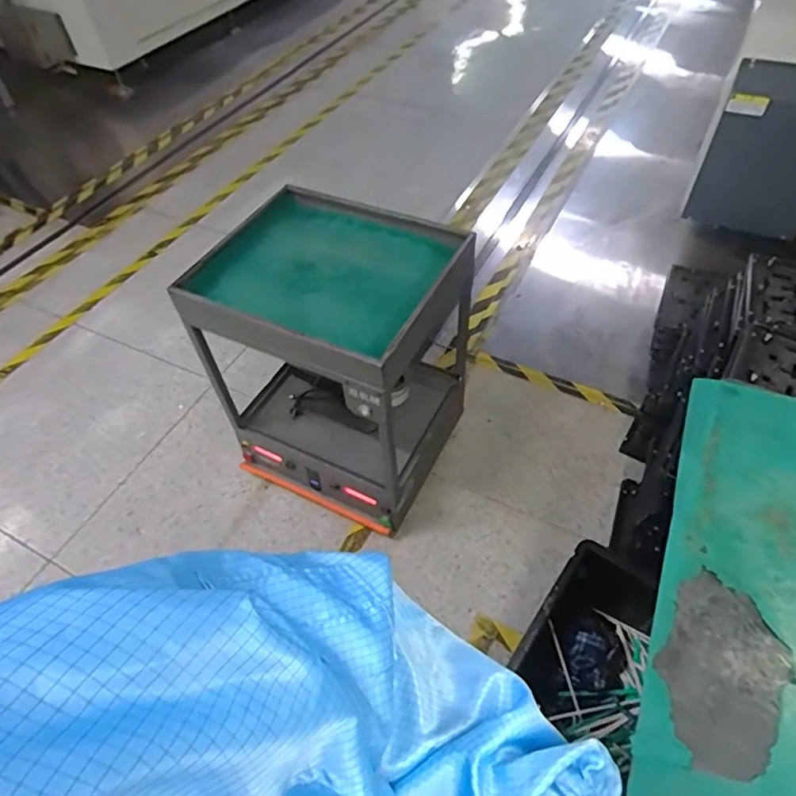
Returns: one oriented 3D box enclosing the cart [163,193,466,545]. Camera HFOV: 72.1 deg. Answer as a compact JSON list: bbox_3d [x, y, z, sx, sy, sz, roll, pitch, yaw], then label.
[{"bbox_3d":[-0.111,-0.067,1.181,0.433,0.562,0.405,19,55,19],"label":"cart"}]

